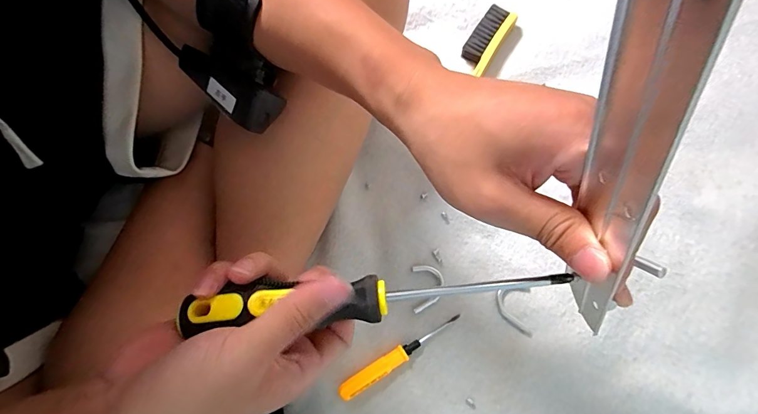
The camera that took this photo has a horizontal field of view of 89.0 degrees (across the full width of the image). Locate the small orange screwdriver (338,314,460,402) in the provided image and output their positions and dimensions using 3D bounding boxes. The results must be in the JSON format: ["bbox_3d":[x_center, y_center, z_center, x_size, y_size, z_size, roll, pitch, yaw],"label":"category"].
[{"bbox_3d":[0.020,0.135,0.352,0.125,0.009,0.016,-32,81,-7],"label":"small orange screwdriver"}]

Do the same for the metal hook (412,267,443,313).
[{"bbox_3d":[0.048,0.078,0.370,0.030,0.004,0.044,-1,79,-1],"label":"metal hook"}]

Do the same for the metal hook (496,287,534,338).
[{"bbox_3d":[0.128,0.099,0.368,0.033,0.006,0.044,3,79,-1],"label":"metal hook"}]

